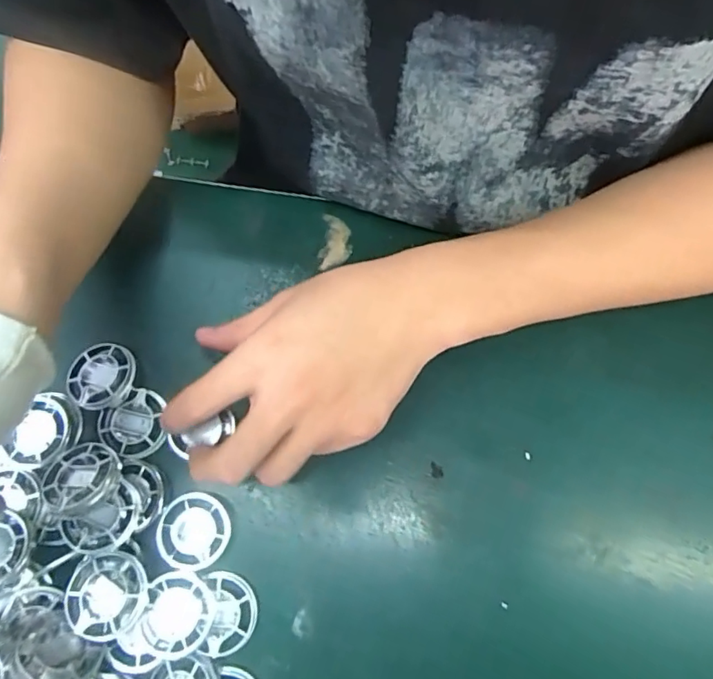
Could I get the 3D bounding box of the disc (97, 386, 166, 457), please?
[{"bbox_3d":[-0.124,0.047,0.303,0.035,0.012,0.037,0,77,1],"label":"disc"}]

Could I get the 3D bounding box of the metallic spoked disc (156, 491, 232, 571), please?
[{"bbox_3d":[-0.087,0.103,0.290,0.038,0.010,0.038,0,77,1],"label":"metallic spoked disc"}]

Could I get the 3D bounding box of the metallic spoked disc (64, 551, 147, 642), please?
[{"bbox_3d":[-0.124,0.125,0.263,0.037,0.011,0.038,2,67,-5],"label":"metallic spoked disc"}]

